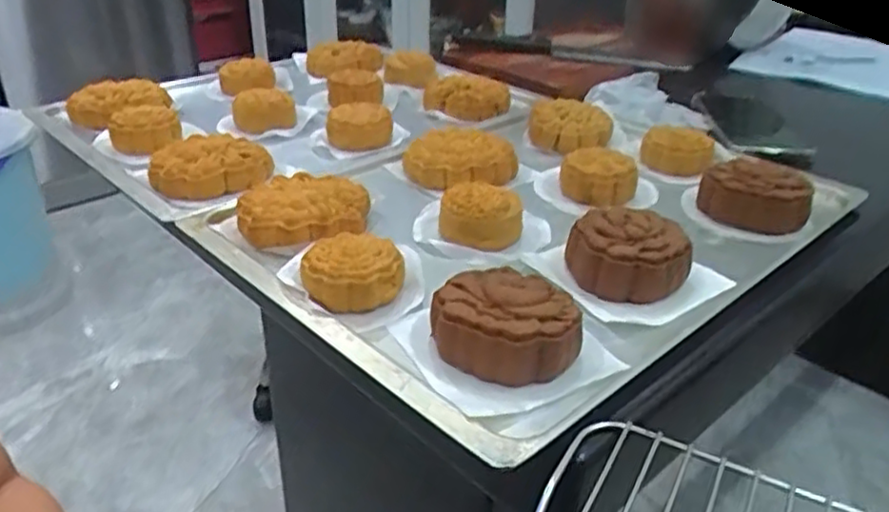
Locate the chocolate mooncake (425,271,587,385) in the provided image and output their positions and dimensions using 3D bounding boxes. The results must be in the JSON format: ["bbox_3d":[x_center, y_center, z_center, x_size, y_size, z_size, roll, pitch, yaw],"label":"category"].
[{"bbox_3d":[0.033,0.035,0.383,0.072,0.029,0.060,27,38,37],"label":"chocolate mooncake"}]

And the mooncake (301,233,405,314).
[{"bbox_3d":[-0.056,0.008,0.432,0.056,0.024,0.056,-6,31,-13],"label":"mooncake"}]

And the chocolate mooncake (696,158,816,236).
[{"bbox_3d":[0.229,-0.045,0.528,0.077,0.035,0.062,17,33,25],"label":"chocolate mooncake"}]

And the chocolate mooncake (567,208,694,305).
[{"bbox_3d":[0.114,0.000,0.447,0.067,0.035,0.065,-6,31,-13],"label":"chocolate mooncake"}]

